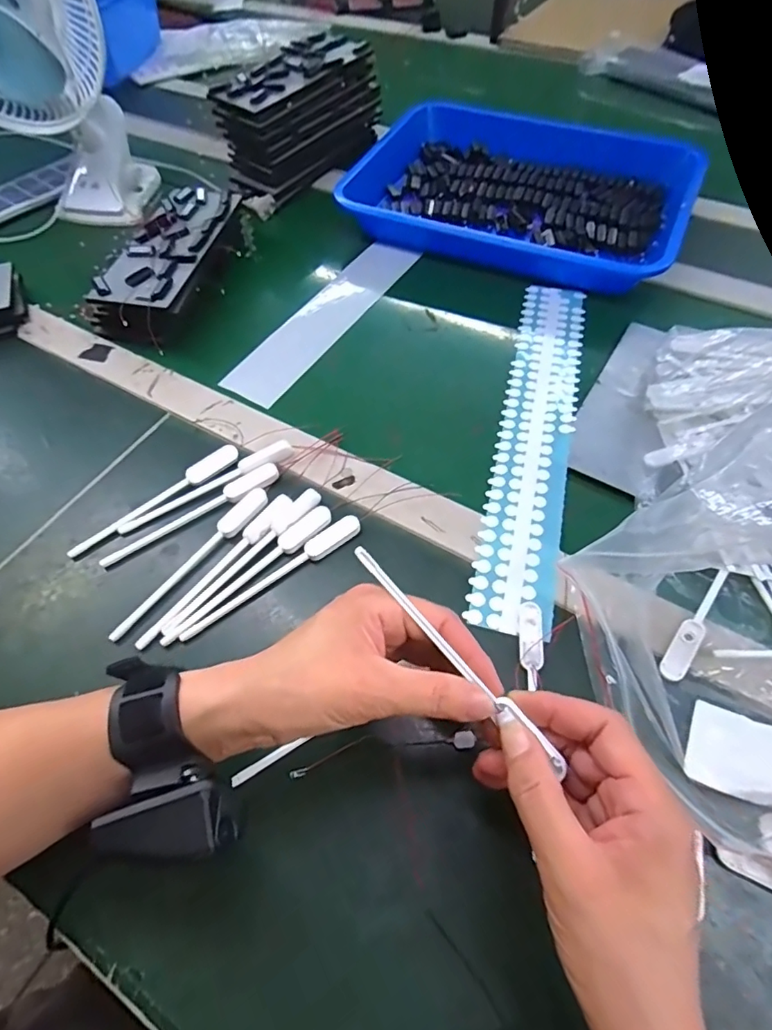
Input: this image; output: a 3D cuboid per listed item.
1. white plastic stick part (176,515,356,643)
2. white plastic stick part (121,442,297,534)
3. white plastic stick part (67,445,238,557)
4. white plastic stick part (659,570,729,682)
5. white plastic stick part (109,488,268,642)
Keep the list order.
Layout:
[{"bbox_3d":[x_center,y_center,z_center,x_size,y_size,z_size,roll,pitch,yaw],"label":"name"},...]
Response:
[{"bbox_3d":[-0.081,0.043,0.368,0.144,0.008,0.015,-32,62,-15],"label":"white plastic stick part"},{"bbox_3d":[-0.140,-0.023,0.406,0.142,0.007,0.015,-27,61,-13],"label":"white plastic stick part"},{"bbox_3d":[-0.181,-0.013,0.407,0.145,0.010,0.018,-33,63,-16],"label":"white plastic stick part"},{"bbox_3d":[0.204,0.071,0.338,0.015,0.004,0.089,35,66,22],"label":"white plastic stick part"},{"bbox_3d":[-0.141,0.032,0.377,0.019,0.005,0.144,35,67,22],"label":"white plastic stick part"}]

